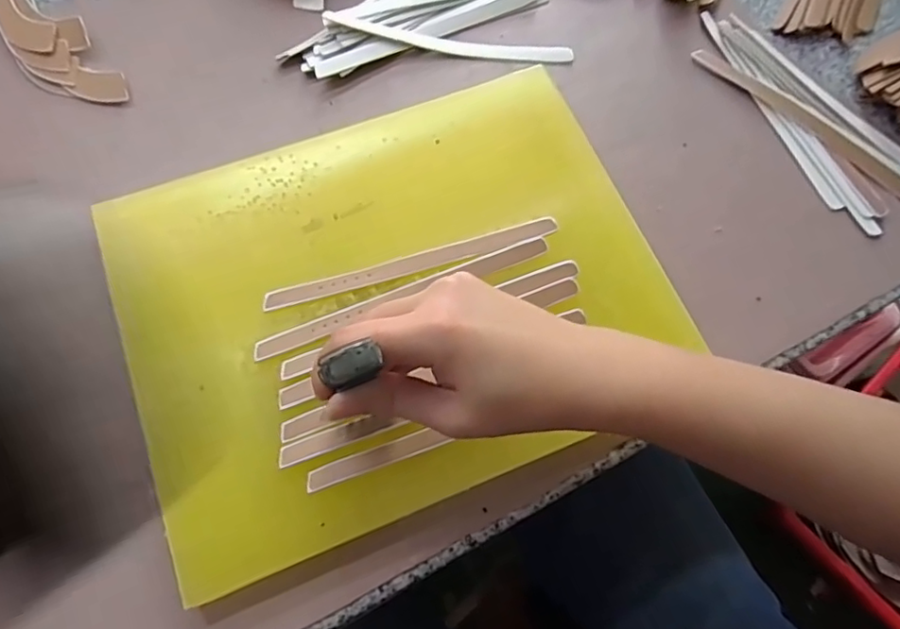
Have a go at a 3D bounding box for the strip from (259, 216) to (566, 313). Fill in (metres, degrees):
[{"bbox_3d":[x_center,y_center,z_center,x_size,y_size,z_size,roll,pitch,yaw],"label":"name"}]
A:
[{"bbox_3d":[-0.023,-0.034,0.393,0.199,0.004,0.012,-16,87,-7],"label":"strip"}]

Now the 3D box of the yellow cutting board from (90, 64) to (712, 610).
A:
[{"bbox_3d":[-0.035,-0.015,0.389,0.338,0.020,0.266,-20,71,-9],"label":"yellow cutting board"}]

